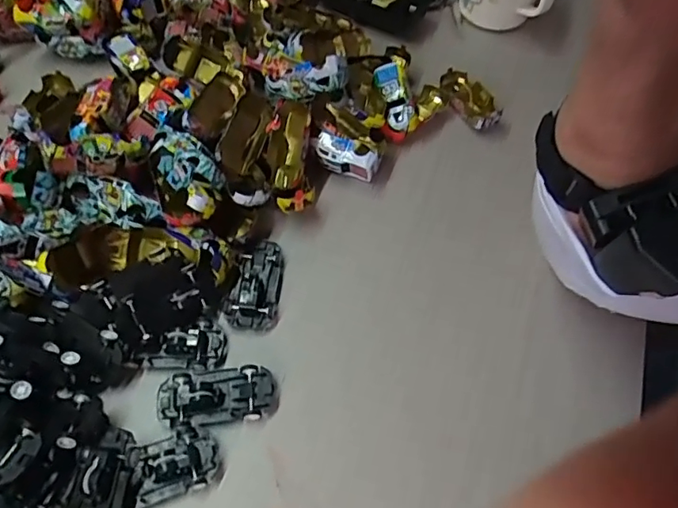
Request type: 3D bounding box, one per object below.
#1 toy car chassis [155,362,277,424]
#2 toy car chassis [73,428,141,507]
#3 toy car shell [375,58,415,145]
[{"bbox_3d":[-0.069,0.078,0.298,0.064,0.011,0.030,-3,58,-6],"label":"toy car chassis"},{"bbox_3d":[-0.119,0.121,0.264,0.029,0.013,0.063,10,70,2],"label":"toy car chassis"},{"bbox_3d":[0.043,-0.126,0.428,0.025,0.030,0.080,0,58,-5],"label":"toy car shell"}]

